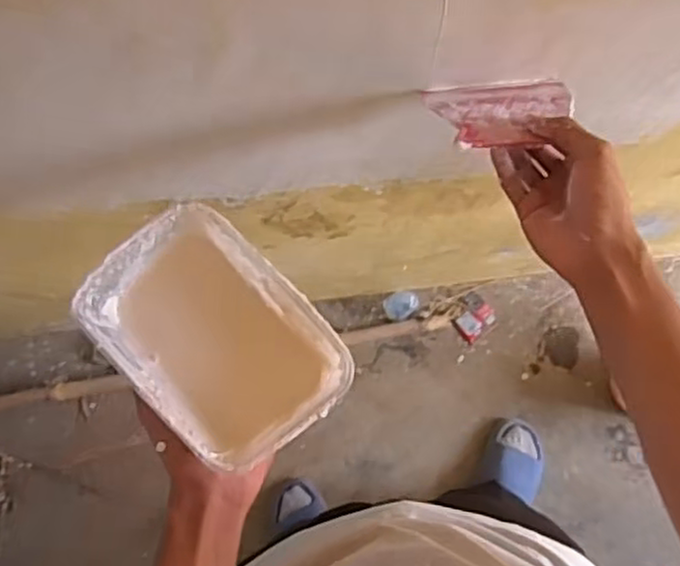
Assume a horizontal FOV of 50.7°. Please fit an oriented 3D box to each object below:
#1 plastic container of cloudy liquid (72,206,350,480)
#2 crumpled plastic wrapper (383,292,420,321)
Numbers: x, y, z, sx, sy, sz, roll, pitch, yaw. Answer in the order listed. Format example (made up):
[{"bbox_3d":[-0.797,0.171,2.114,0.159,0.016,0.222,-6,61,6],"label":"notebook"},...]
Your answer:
[{"bbox_3d":[-0.084,0.036,0.487,0.171,0.054,0.114,45,84,4],"label":"plastic container of cloudy liquid"},{"bbox_3d":[0.131,0.047,1.531,0.074,0.045,0.062,-27,79,-5],"label":"crumpled plastic wrapper"}]

